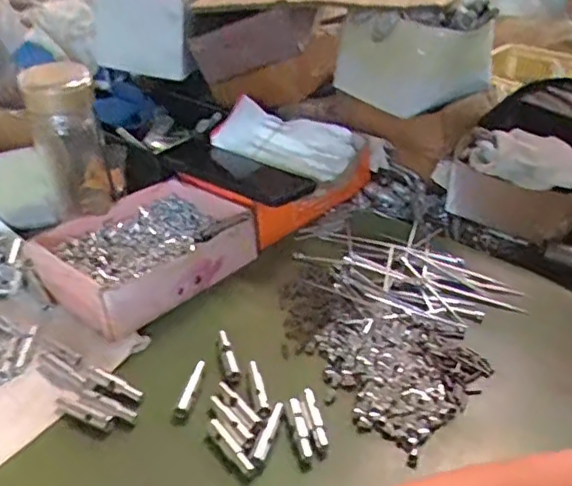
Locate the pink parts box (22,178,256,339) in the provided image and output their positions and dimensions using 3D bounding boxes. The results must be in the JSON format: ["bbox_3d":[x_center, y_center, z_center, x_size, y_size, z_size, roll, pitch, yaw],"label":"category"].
[{"bbox_3d":[-0.139,0.003,0.589,0.154,0.050,0.188,26,42,34],"label":"pink parts box"}]

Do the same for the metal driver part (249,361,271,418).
[{"bbox_3d":[-0.020,0.111,0.462,0.009,0.004,0.057,-6,34,-8],"label":"metal driver part"}]

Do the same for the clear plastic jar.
[{"bbox_3d":[-0.216,-0.109,0.611,0.070,0.152,0.070,-11,35,-15],"label":"clear plastic jar"}]

